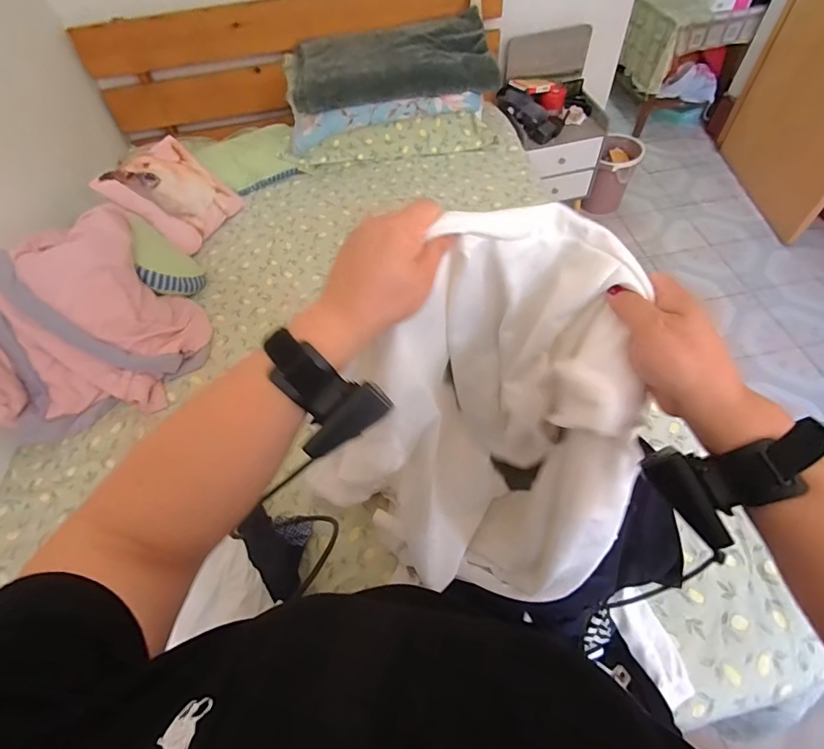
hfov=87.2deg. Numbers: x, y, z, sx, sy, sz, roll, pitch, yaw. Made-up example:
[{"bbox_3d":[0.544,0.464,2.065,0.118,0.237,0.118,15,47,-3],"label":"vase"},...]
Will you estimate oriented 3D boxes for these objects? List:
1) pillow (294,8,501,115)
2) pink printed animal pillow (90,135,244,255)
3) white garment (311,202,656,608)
[{"bbox_3d":[-0.060,-1.009,1.396,0.631,0.119,0.314,-8,55,0],"label":"pillow"},{"bbox_3d":[-0.695,-0.539,1.280,0.061,0.277,0.327,-22,34,45],"label":"pink printed animal pillow"},{"bbox_3d":[0.095,0.087,0.485,0.261,0.516,0.134,8,39,11],"label":"white garment"}]

